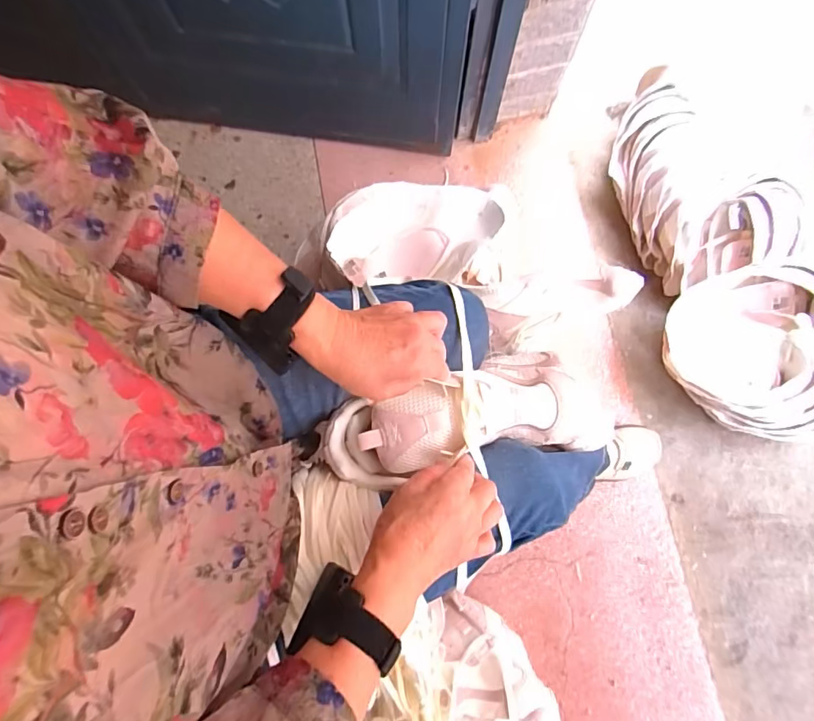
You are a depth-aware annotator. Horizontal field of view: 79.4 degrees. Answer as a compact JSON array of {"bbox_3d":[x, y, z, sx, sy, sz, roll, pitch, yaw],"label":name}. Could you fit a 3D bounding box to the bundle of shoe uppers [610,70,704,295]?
[{"bbox_3d":[0.466,-0.364,0.940,0.123,0.159,0.454,0,77,-1],"label":"bundle of shoe uppers"}]

